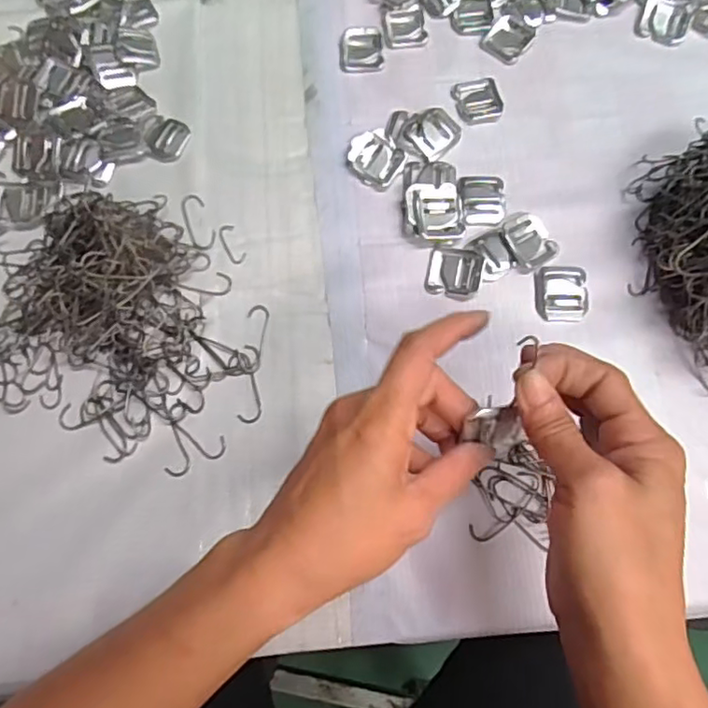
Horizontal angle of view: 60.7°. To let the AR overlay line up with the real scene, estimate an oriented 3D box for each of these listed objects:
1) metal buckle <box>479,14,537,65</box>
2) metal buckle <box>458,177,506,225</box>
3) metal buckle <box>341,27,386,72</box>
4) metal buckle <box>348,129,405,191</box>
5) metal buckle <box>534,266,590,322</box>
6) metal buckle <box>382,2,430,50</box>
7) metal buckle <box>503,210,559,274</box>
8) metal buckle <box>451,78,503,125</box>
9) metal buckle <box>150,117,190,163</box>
[{"bbox_3d":[0.111,-0.229,0.438,0.030,0.005,0.036,31,76,10],"label":"metal buckle"},{"bbox_3d":[0.085,-0.102,0.397,0.030,0.005,0.039,-1,72,1],"label":"metal buckle"},{"bbox_3d":[0.005,-0.222,0.438,0.031,0.004,0.038,-4,72,0],"label":"metal buckle"},{"bbox_3d":[0.014,-0.131,0.404,0.036,0.009,0.034,37,77,12],"label":"metal buckle"},{"bbox_3d":[0.130,-0.038,0.376,0.032,0.004,0.035,0,72,1],"label":"metal buckle"},{"bbox_3d":[0.038,-0.240,0.443,0.031,0.004,0.038,-8,72,-1],"label":"metal buckle"},{"bbox_3d":[0.111,-0.072,0.381,0.030,0.004,0.039,-14,73,-3],"label":"metal buckle"},{"bbox_3d":[0.086,-0.177,0.421,0.032,0.004,0.035,-9,72,-2],"label":"metal buckle"},{"bbox_3d":[-0.126,-0.147,0.415,0.022,0.004,0.032,14,73,6],"label":"metal buckle"}]

